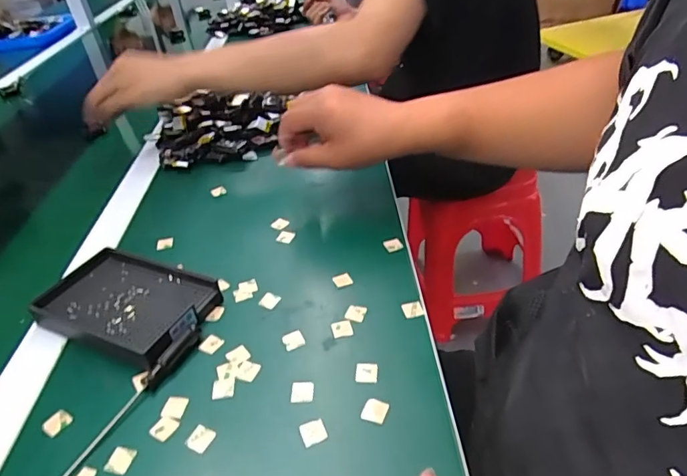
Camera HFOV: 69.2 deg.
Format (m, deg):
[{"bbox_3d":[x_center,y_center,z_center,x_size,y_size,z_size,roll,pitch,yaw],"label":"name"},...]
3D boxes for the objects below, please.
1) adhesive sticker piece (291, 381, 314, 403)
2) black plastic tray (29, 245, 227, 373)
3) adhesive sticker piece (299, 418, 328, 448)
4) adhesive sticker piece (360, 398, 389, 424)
[{"bbox_3d":[-0.029,0.108,0.354,0.015,0.004,0.017,-4,36,4],"label":"adhesive sticker piece"},{"bbox_3d":[-0.185,0.057,0.429,0.138,0.025,0.095,12,40,25],"label":"black plastic tray"},{"bbox_3d":[-0.020,0.127,0.327,0.016,0.004,0.016,-18,37,-15],"label":"adhesive sticker piece"},{"bbox_3d":[0.021,0.117,0.338,0.016,0.004,0.017,11,44,23],"label":"adhesive sticker piece"}]

